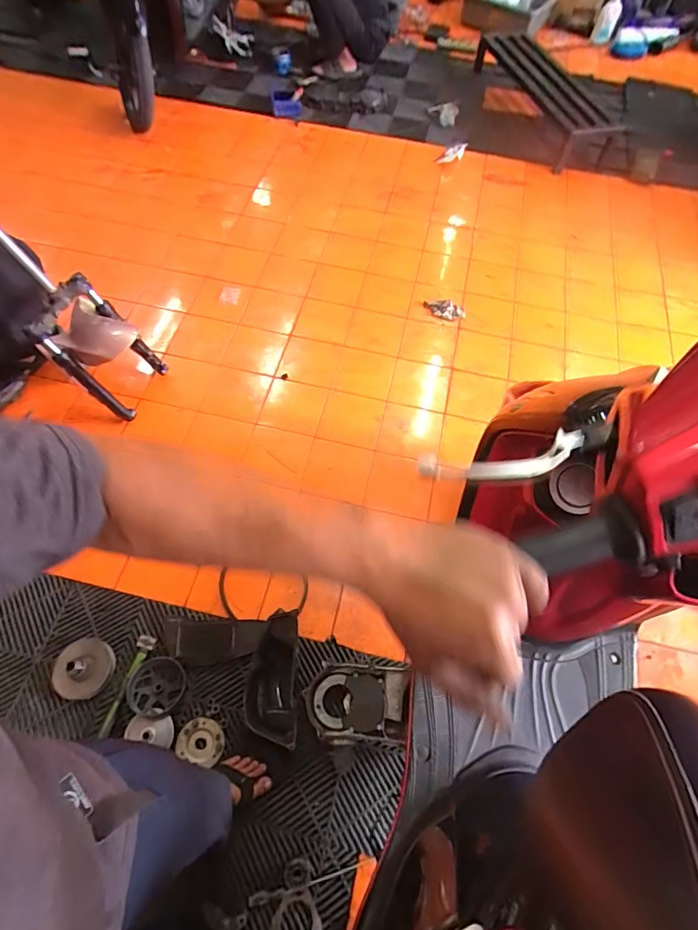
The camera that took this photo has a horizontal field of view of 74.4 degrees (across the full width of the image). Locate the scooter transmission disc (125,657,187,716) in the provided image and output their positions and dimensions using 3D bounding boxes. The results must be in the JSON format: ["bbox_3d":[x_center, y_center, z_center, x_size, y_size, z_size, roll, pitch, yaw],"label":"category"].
[{"bbox_3d":[-0.471,0.539,1.124,0.133,0.022,0.123,1,61,-2],"label":"scooter transmission disc"}]

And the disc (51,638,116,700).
[{"bbox_3d":[-0.660,0.490,1.118,0.147,0.075,0.135,1,61,-2],"label":"disc"}]

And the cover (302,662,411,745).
[{"bbox_3d":[0.019,0.575,1.112,0.246,0.054,0.172,3,61,-1],"label":"cover"}]

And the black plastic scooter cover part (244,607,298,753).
[{"bbox_3d":[-0.186,0.513,1.111,0.127,0.087,0.289,-1,61,-3],"label":"black plastic scooter cover part"}]

